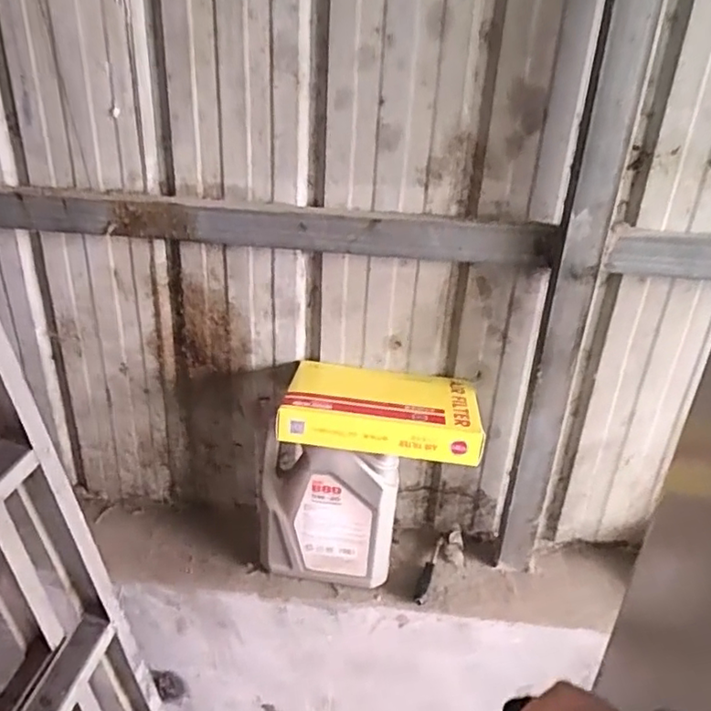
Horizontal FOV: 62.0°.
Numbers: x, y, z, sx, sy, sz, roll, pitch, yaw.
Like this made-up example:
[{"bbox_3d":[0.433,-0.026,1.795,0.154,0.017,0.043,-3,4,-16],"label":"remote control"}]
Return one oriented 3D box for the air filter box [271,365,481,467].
[{"bbox_3d":[0.039,0.077,0.903,0.288,0.053,0.184,5,27,3],"label":"air filter box"}]

